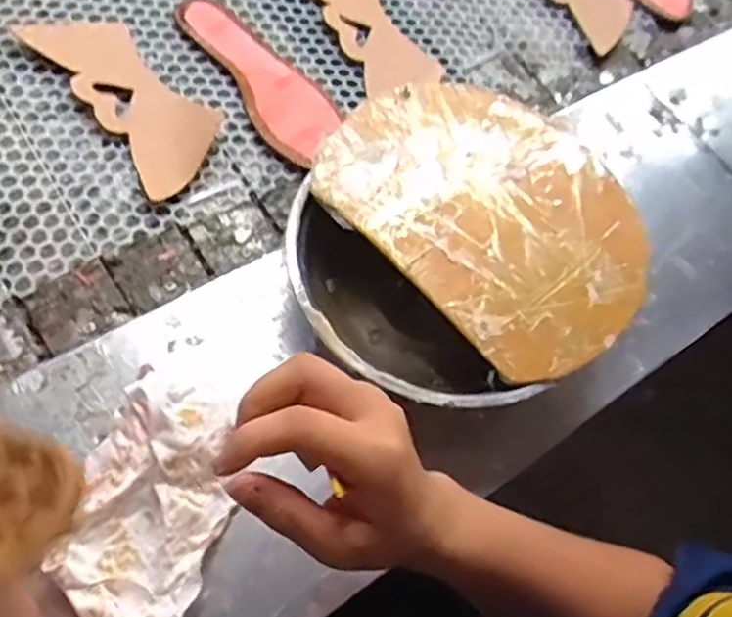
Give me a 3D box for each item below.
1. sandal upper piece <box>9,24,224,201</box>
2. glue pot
[{"bbox_3d":[-0.202,-0.185,0.579,0.085,0.009,0.209,-35,74,-26],"label":"sandal upper piece"},{"bbox_3d":[0.069,-0.042,0.496,0.251,0.086,0.229,1,62,-2],"label":"glue pot"}]

